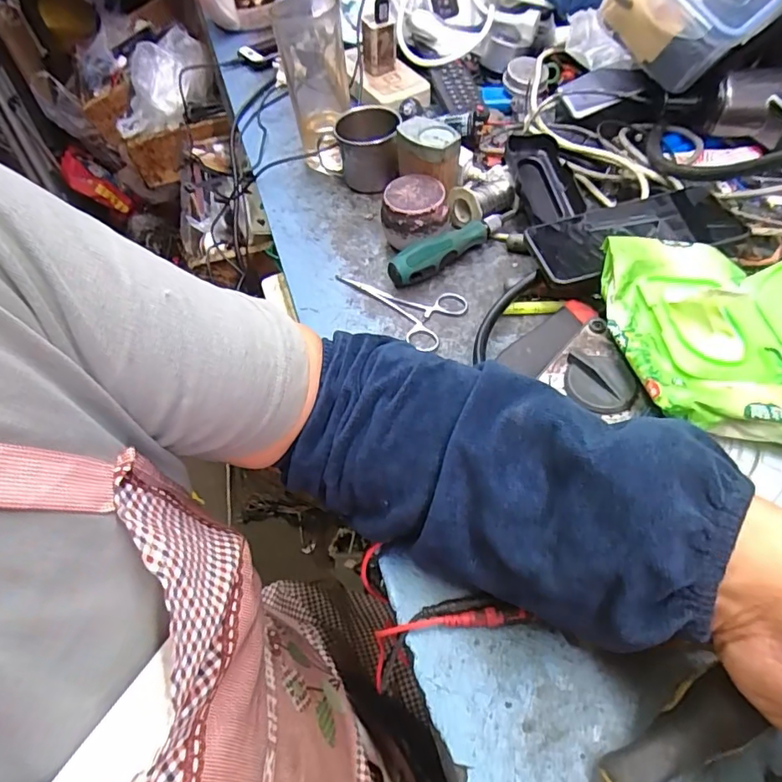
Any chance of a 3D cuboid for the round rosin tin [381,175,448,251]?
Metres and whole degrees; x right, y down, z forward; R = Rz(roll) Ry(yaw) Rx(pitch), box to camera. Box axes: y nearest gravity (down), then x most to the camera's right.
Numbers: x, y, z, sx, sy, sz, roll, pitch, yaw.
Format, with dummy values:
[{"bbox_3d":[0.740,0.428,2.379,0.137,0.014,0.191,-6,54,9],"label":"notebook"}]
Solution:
[{"bbox_3d":[0.021,-0.162,0.490,0.057,0.056,0.056,-5,55,1],"label":"round rosin tin"}]

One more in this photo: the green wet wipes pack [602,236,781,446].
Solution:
[{"bbox_3d":[0.222,-0.037,0.342,0.136,0.066,0.172,-3,55,2],"label":"green wet wipes pack"}]

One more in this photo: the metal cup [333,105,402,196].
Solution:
[{"bbox_3d":[-0.024,-0.258,0.562,0.066,0.069,0.066,-2,55,3],"label":"metal cup"}]

